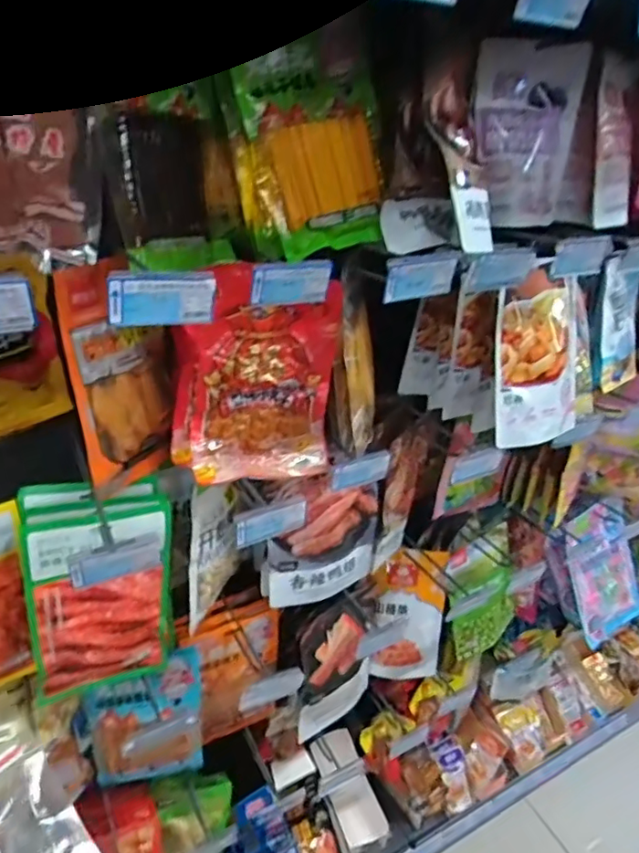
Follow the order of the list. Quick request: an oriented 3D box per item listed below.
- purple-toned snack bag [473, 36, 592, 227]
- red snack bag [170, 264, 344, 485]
[{"bbox_3d":[0.287,-0.392,0.786,0.160,0.222,0.025,-15,28,-16],"label":"purple-toned snack bag"},{"bbox_3d":[-0.070,-0.059,0.684,0.188,0.236,0.070,-1,25,-15],"label":"red snack bag"}]

